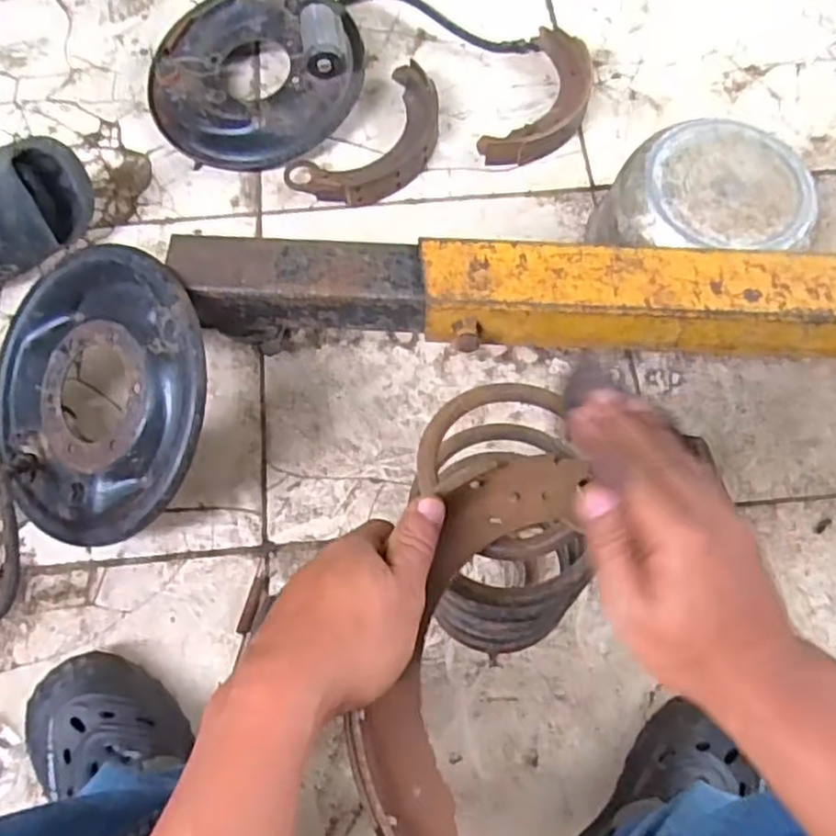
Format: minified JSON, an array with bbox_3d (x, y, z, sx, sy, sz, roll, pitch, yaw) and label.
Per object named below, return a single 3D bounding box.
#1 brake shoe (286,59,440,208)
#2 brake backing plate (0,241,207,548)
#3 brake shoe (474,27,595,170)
[{"bbox_3d":[-0.049,-0.335,0.876,0.117,0.033,0.217,41,75,13],"label":"brake shoe"},{"bbox_3d":[-0.292,-0.025,0.661,0.264,0.026,0.256,-2,86,27],"label":"brake backing plate"},{"bbox_3d":[0.160,-0.396,0.904,0.097,0.033,0.221,26,72,9],"label":"brake shoe"}]

